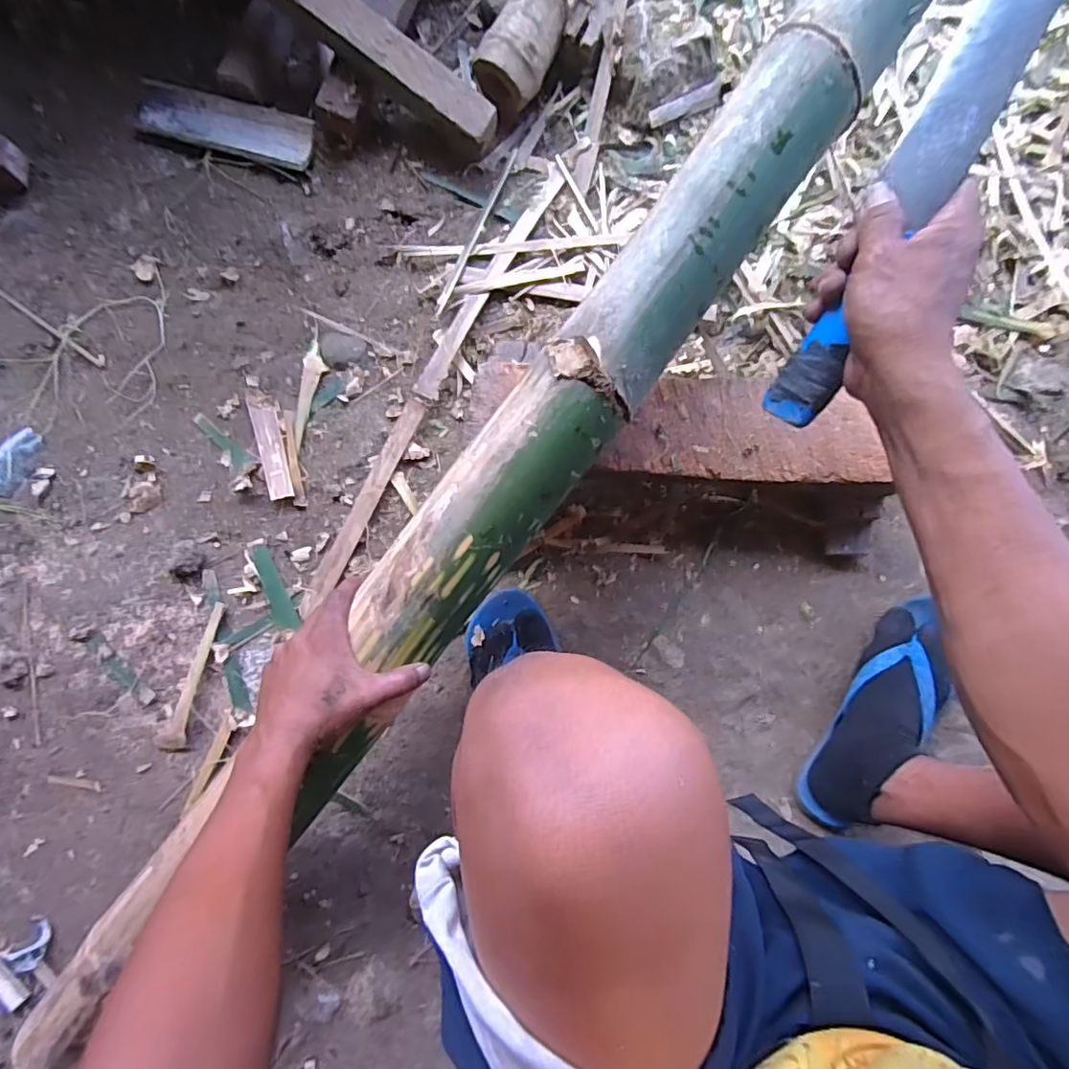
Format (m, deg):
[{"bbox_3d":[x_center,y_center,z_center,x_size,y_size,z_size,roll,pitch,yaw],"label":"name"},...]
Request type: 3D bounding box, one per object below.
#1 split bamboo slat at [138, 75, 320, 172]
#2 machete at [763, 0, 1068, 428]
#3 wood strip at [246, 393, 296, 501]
[{"bbox_3d":[-0.409,-0.538,0.739,0.251,0.016,0.074,18,82,4],"label":"split bamboo slat"},{"bbox_3d":[0.242,-0.235,0.322,0.042,0.021,0.362,26,107,5],"label":"machete"},{"bbox_3d":[-0.319,-0.110,0.683,0.035,0.007,0.139,-16,81,-1],"label":"wood strip"}]

